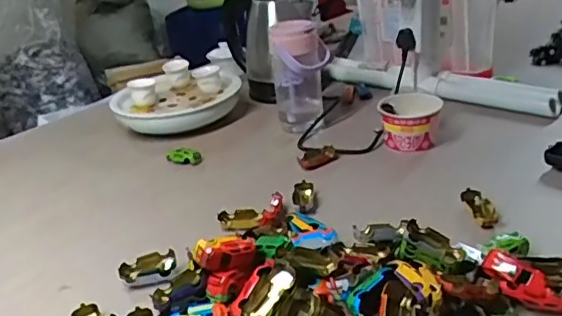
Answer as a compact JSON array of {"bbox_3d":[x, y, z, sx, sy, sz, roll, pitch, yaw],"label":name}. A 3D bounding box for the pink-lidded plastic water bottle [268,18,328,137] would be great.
[{"bbox_3d":[0.036,-0.133,0.958,0.097,0.184,0.078,-6,26,2],"label":"pink-lidded plastic water bottle"}]

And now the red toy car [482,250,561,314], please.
[{"bbox_3d":[0.231,0.119,0.533,0.080,0.028,0.024,36,46,30],"label":"red toy car"}]

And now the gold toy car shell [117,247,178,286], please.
[{"bbox_3d":[-0.155,0.127,0.657,0.066,0.020,0.034,-10,27,-7],"label":"gold toy car shell"}]

